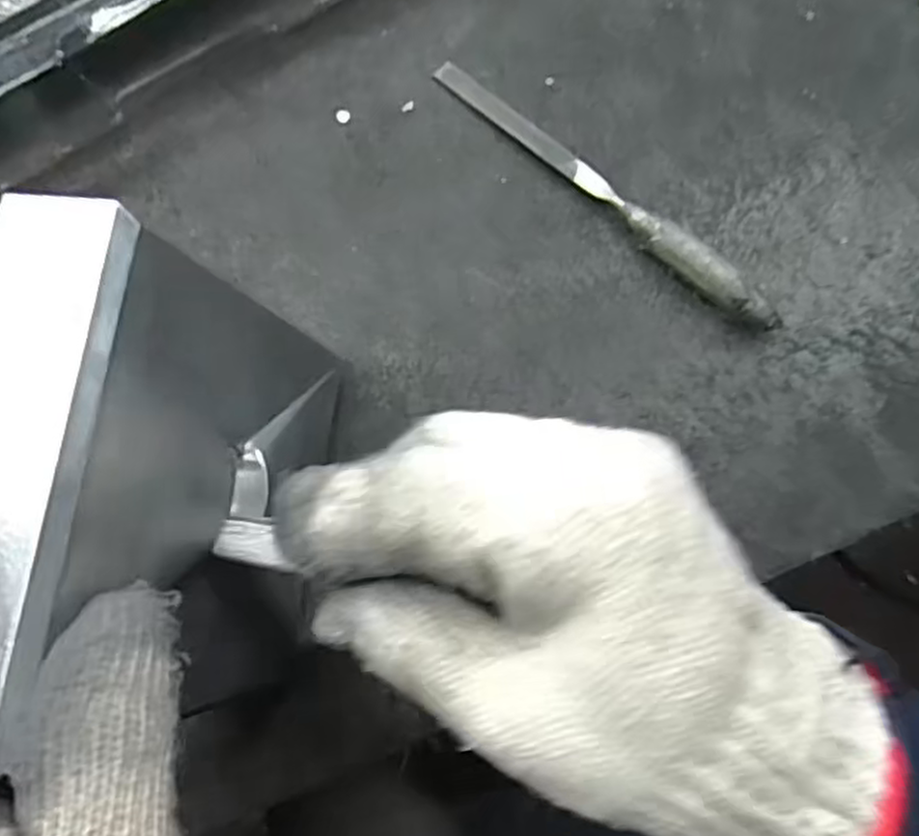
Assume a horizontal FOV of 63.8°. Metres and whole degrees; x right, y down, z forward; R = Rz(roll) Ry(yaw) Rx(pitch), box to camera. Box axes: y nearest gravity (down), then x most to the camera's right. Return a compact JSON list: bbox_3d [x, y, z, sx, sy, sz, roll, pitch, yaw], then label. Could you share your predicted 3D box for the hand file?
[{"bbox_3d":[0.058,-0.094,0.305,0.174,0.017,0.012,43,83,7],"label":"hand file"}]

